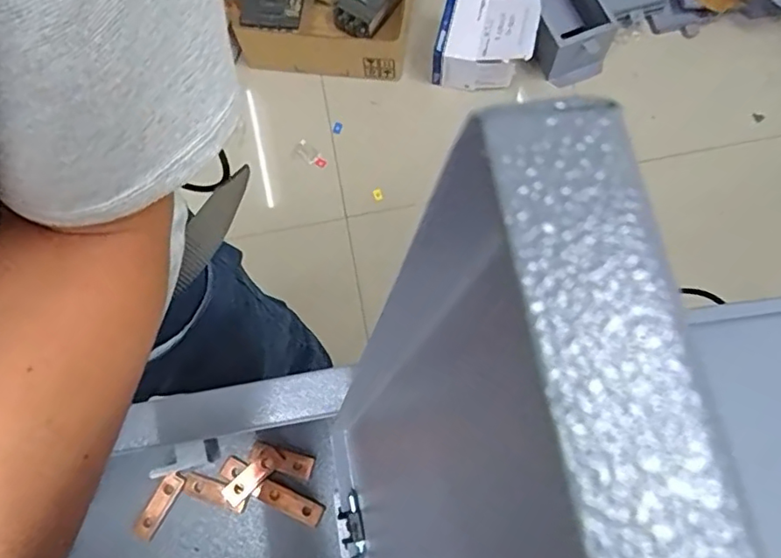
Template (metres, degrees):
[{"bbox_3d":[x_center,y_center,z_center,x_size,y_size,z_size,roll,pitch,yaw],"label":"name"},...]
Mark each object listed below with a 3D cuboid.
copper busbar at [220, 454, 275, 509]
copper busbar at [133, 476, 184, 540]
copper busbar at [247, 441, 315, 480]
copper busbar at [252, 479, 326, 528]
[{"bbox_3d":[-0.132,0.187,0.538,0.053,0.009,0.021,-43,76,-10],"label":"copper busbar"},{"bbox_3d":[-0.216,0.212,0.539,0.019,0.011,0.061,27,76,10],"label":"copper busbar"},{"bbox_3d":[-0.102,0.169,0.541,0.060,0.005,0.020,14,74,6],"label":"copper busbar"},{"bbox_3d":[-0.093,0.204,0.531,0.065,0.007,0.021,23,76,9],"label":"copper busbar"}]

